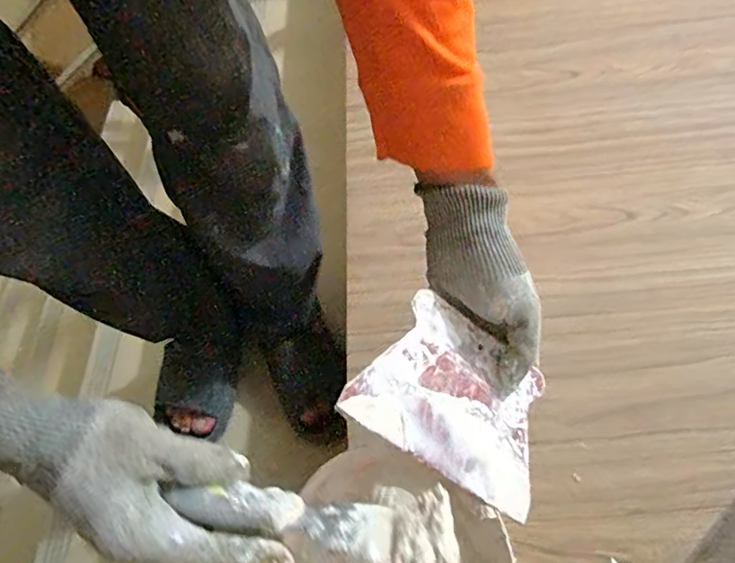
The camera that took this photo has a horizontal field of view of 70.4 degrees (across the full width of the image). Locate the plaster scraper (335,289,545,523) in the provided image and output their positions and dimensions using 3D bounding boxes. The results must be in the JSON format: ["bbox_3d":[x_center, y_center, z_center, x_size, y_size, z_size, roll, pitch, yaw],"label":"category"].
[{"bbox_3d":[0.068,0.086,0.392,0.158,0.005,0.113,35,61,-14],"label":"plaster scraper"}]

